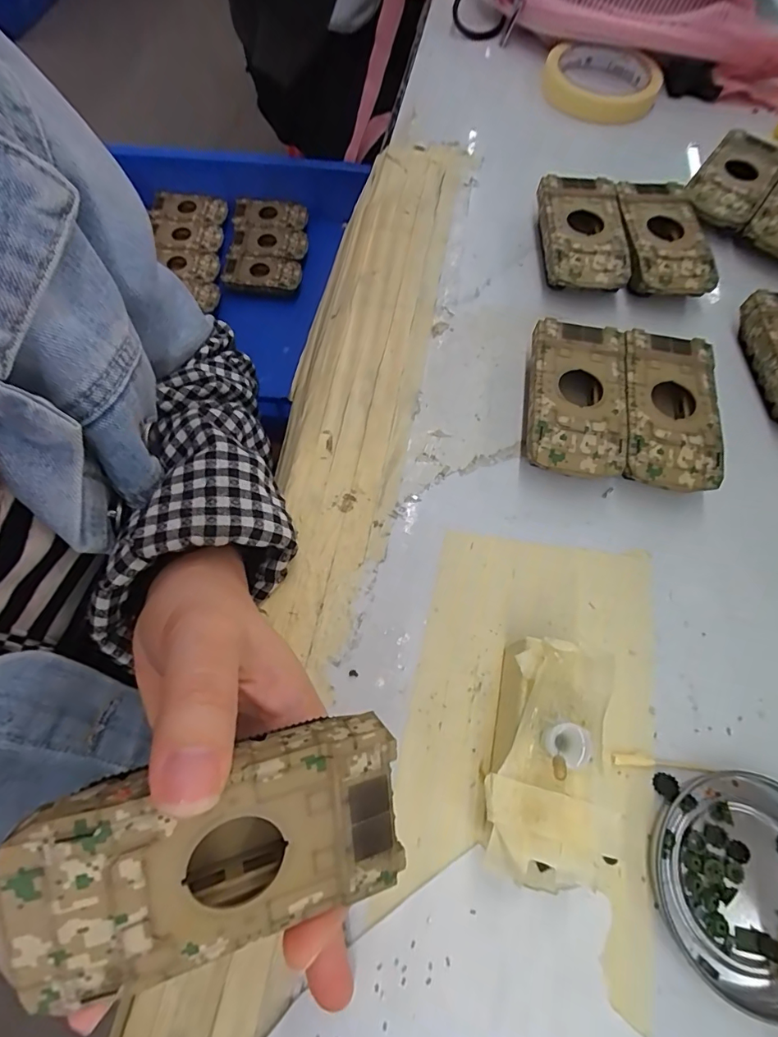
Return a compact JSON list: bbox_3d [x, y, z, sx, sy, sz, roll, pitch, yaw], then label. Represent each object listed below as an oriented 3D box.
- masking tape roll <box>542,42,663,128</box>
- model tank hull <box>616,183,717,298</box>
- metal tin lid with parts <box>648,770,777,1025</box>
[{"bbox_3d":[0.182,-0.378,0.404,0.096,0.026,0.098,1,67,-3],"label":"masking tape roll"},{"bbox_3d":[0.182,-0.185,0.317,0.049,0.027,0.088,-2,67,-4],"label":"model tank hull"},{"bbox_3d":[0.148,0.147,0.188,0.079,0.009,0.076,1,67,-3],"label":"metal tin lid with parts"}]

